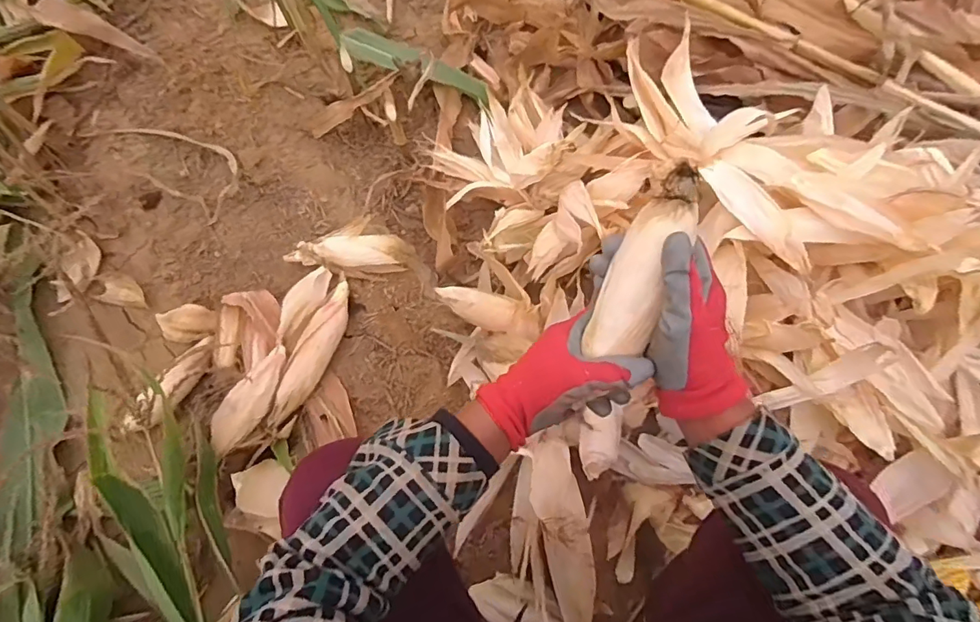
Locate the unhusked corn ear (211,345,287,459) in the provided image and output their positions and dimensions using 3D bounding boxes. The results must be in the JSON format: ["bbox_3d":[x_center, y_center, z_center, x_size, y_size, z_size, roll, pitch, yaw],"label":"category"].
[{"bbox_3d":[-0.398,0.149,0.825,0.064,0.042,0.194,29,72,11],"label":"unhusked corn ear"}]

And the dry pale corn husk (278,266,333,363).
[{"bbox_3d":[-0.334,-0.003,0.873,0.049,0.032,0.167,15,70,7],"label":"dry pale corn husk"}]

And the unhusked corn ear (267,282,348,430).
[{"bbox_3d":[-0.306,0.072,0.861,0.057,0.054,0.270,21,70,9],"label":"unhusked corn ear"}]

